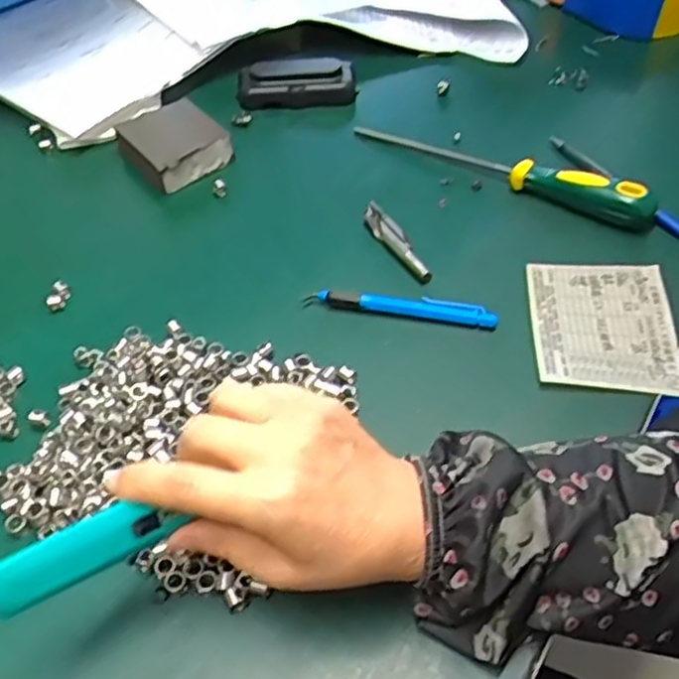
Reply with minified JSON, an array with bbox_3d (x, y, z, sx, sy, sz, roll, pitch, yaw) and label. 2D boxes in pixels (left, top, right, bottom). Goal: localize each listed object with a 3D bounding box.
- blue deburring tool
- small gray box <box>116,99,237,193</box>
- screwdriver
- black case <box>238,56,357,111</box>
[{"bbox_3d":[0.040,-0.022,0.465,0.124,0.013,0.010,9,50,9],"label":"blue deburring tool"},{"bbox_3d":[-0.134,-0.159,0.577,0.072,0.027,0.072,-31,55,-23],"label":"small gray box"},{"bbox_3d":[0.121,-0.140,0.550,0.240,0.034,0.025,25,54,21],"label":"screwdriver"},{"bbox_3d":[-0.039,-0.235,0.642,0.105,0.029,0.036,-4,49,-2],"label":"black case"}]

